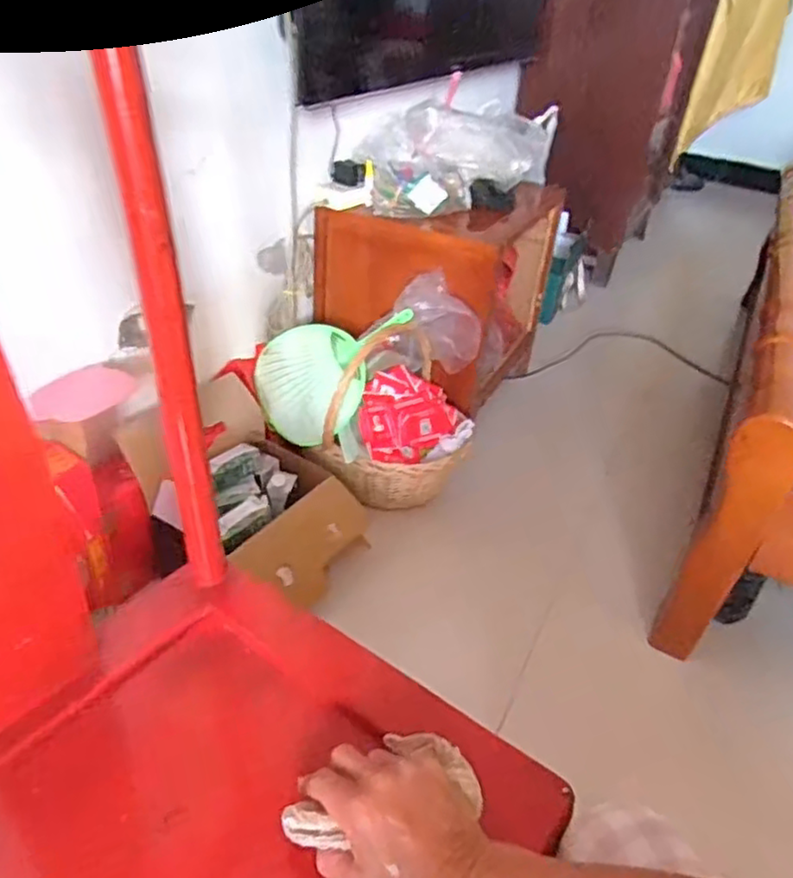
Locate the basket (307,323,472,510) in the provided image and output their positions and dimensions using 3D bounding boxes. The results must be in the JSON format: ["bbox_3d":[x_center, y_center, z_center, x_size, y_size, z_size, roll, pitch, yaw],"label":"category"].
[{"bbox_3d":[0.007,-0.069,1.348,0.300,0.232,0.305,9,35,6],"label":"basket"}]

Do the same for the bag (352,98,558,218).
[{"bbox_3d":[0.188,-0.667,1.559,0.228,0.159,0.685,25,39,26],"label":"bag"}]

